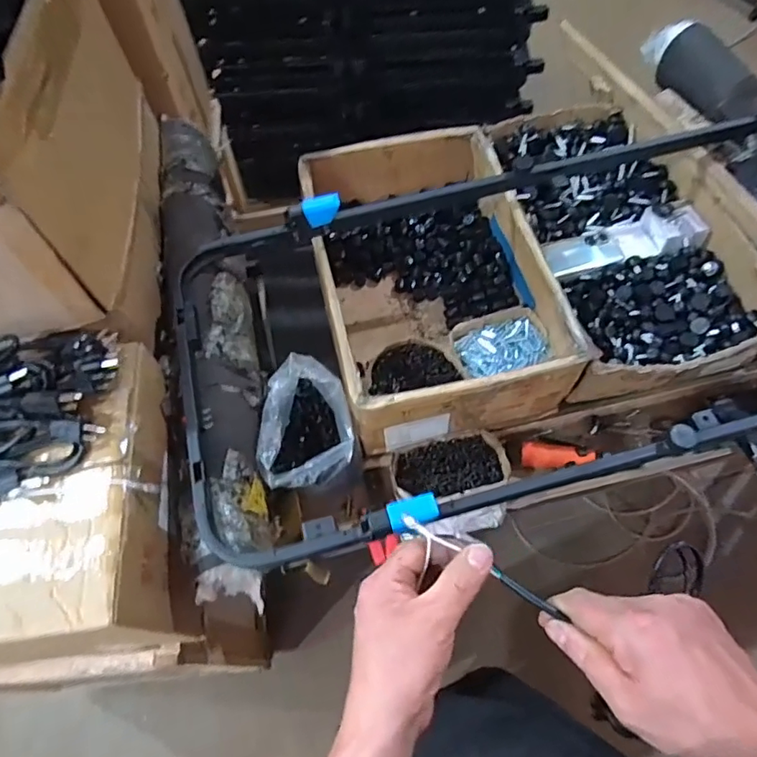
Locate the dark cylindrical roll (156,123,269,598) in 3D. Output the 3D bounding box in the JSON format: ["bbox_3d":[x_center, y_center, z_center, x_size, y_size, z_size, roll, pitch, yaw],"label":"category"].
[{"bbox_3d":[-0.265,-0.119,0.830,0.134,0.097,0.864,-13,62,-4],"label":"dark cylindrical roll"}]

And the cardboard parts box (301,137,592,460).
[{"bbox_3d":[0.082,-0.170,0.925,0.349,0.179,0.532,-15,62,-4],"label":"cardboard parts box"}]

